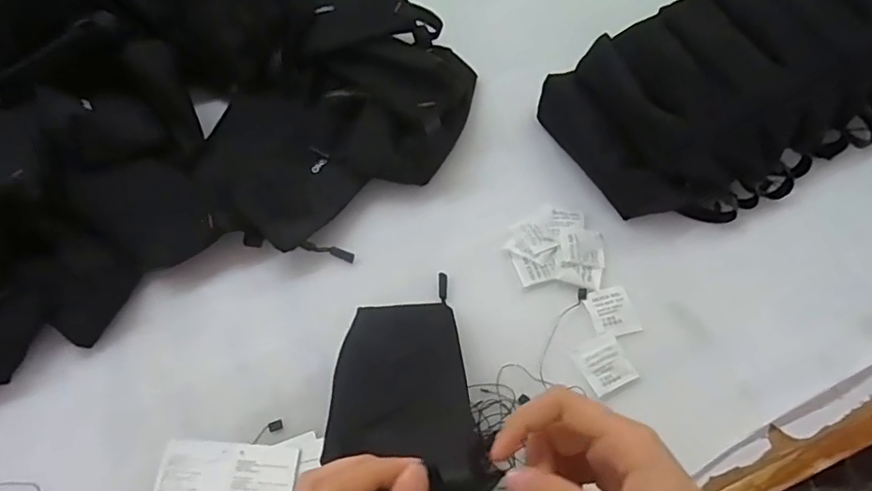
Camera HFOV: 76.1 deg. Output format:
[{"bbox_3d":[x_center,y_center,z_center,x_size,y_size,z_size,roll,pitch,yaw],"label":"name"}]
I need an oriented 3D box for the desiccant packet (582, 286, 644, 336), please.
[{"bbox_3d":[0.148,0.055,0.470,0.037,0.004,0.043,-13,62,-6],"label":"desiccant packet"}]

